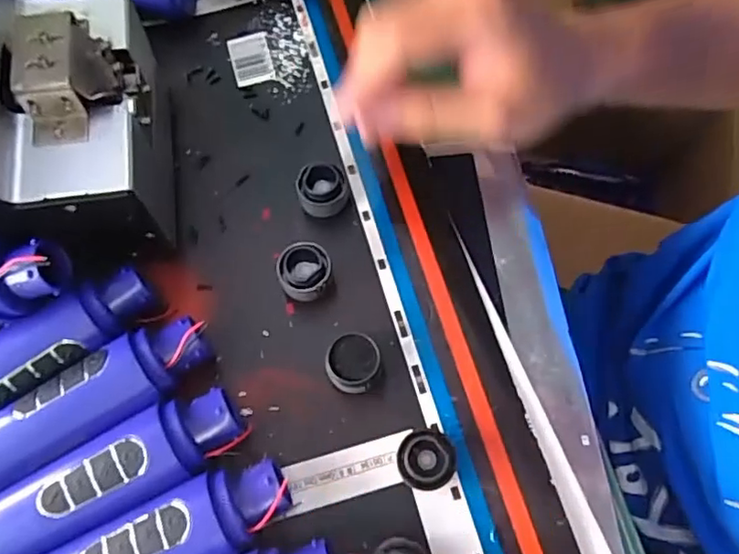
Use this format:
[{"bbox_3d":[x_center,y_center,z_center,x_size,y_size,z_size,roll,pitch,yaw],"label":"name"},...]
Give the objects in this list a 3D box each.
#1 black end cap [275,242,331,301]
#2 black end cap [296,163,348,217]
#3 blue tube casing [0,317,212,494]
[{"bbox_3d":[-0.036,-0.002,0.332,0.028,0.025,0.029,-1,69,2],"label":"black end cap"},{"bbox_3d":[-0.027,-0.049,0.348,0.029,0.024,0.029,-1,69,2],"label":"black end cap"},{"bbox_3d":[-0.159,0.077,0.295,0.174,0.037,0.039,-32,71,-9],"label":"blue tube casing"}]

